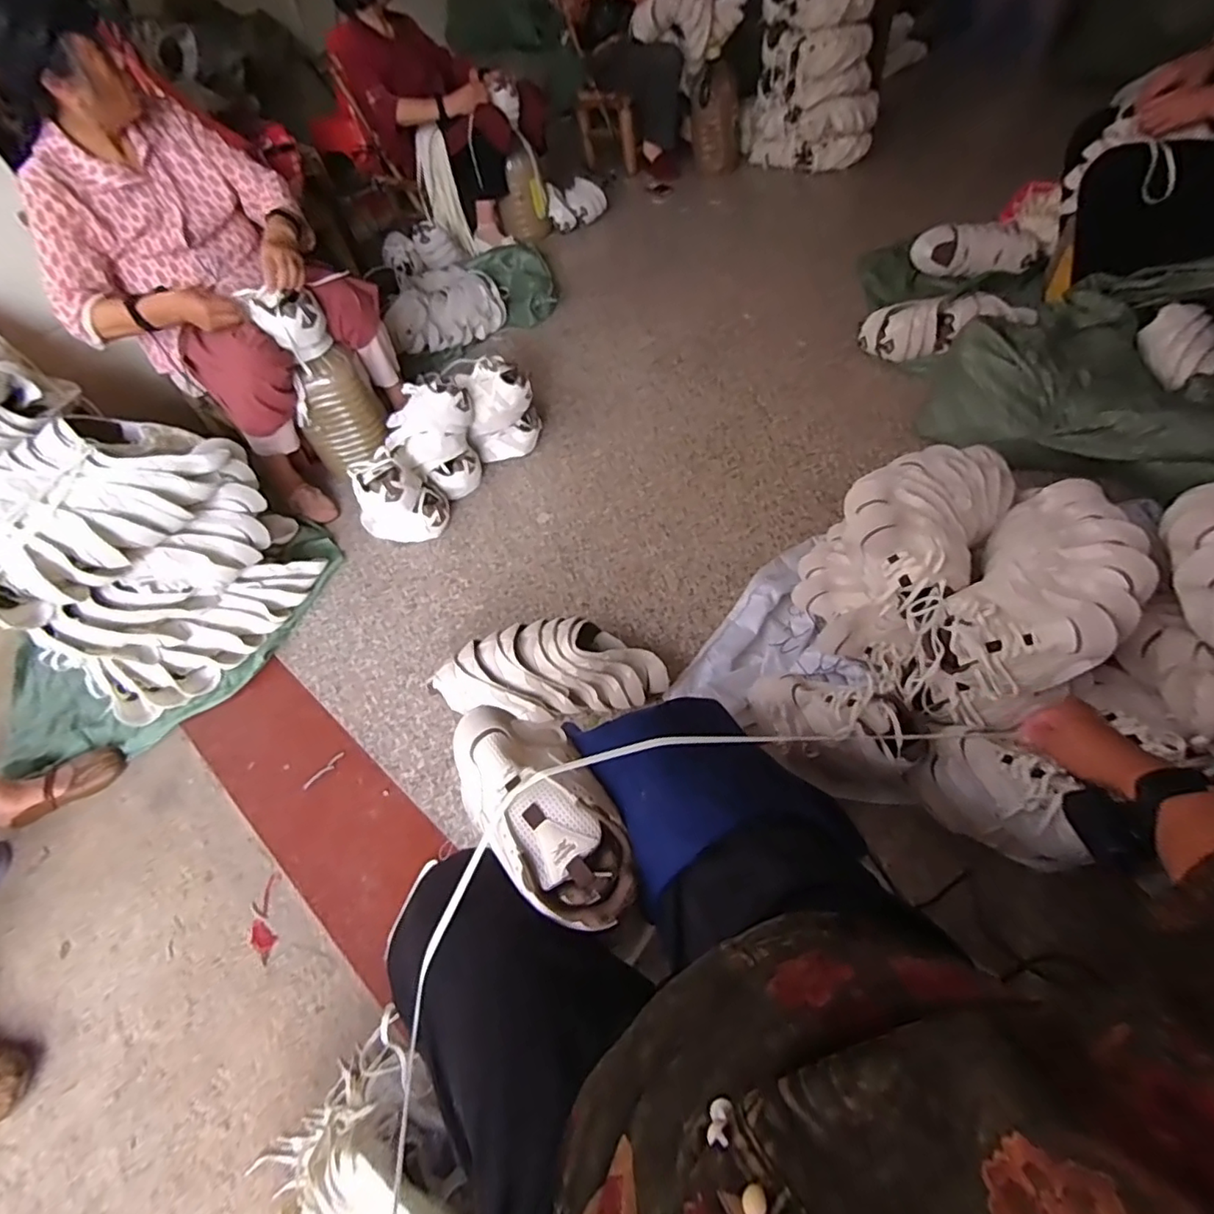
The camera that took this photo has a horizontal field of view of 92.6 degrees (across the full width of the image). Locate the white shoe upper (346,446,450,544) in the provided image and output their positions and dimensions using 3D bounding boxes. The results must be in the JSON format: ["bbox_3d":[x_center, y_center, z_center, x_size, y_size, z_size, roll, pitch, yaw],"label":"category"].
[{"bbox_3d":[-0.486,-0.258,1.371,0.190,0.181,0.160,24,63,23],"label":"white shoe upper"}]

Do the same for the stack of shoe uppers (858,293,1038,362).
[{"bbox_3d":[0.841,-0.717,1.460,0.378,0.116,0.164,-1,58,26],"label":"stack of shoe uppers"}]

